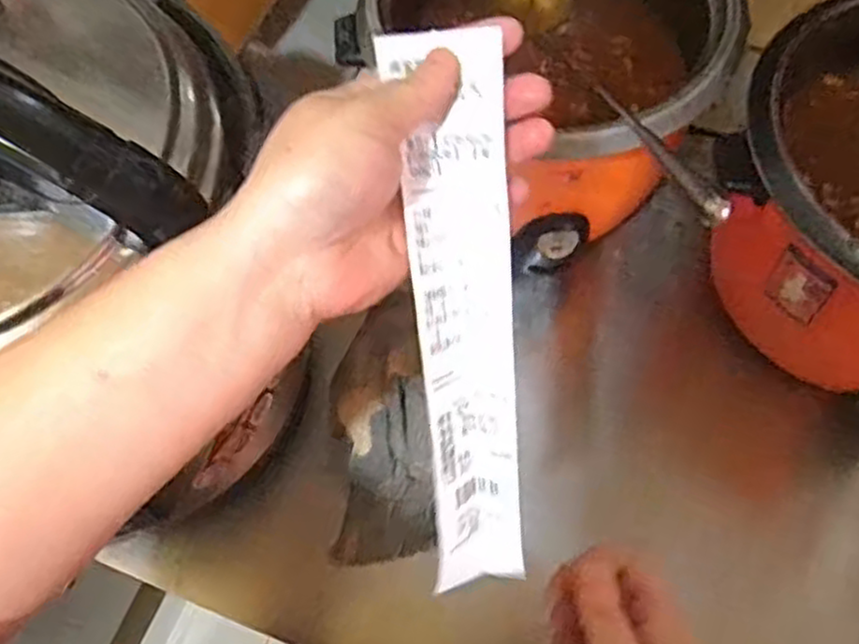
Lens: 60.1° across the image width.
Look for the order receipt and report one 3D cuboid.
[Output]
[{"bbox_3d":[0.015,0.002,0.329,0.045,0.022,0.245,-4,103,0],"label":"order receipt"}]

